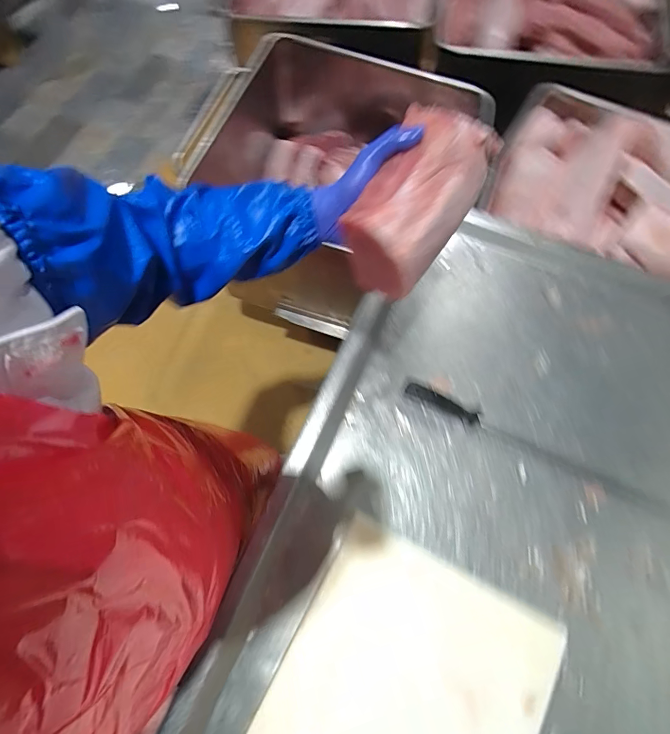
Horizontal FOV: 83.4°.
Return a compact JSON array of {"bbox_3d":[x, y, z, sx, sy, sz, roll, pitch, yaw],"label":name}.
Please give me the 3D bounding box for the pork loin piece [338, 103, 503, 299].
[{"bbox_3d":[0.086,-0.173,0.386,0.094,0.091,0.185,32,81,9],"label":"pork loin piece"}]

